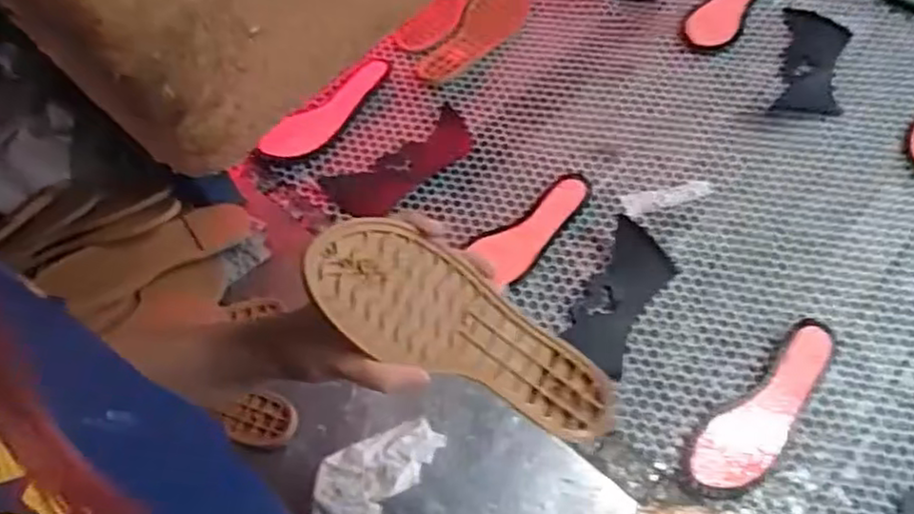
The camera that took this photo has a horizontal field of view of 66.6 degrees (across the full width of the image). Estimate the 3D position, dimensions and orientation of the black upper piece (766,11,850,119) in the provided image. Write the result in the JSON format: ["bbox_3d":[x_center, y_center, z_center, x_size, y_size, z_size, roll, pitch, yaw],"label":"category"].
[{"bbox_3d":[0.507,-0.278,0.994,0.085,0.006,0.187,15,65,10],"label":"black upper piece"}]

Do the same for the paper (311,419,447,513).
[{"bbox_3d":[-0.080,0.219,0.688,0.147,0.028,0.077,-23,63,-10],"label":"paper"}]

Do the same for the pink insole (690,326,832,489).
[{"bbox_3d":[0.333,0.165,0.744,0.219,0.023,0.065,-40,67,-18],"label":"pink insole"}]

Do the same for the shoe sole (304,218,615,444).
[{"bbox_3d":[0.011,0.053,0.460,0.241,0.021,0.075,32,60,-24],"label":"shoe sole"}]

